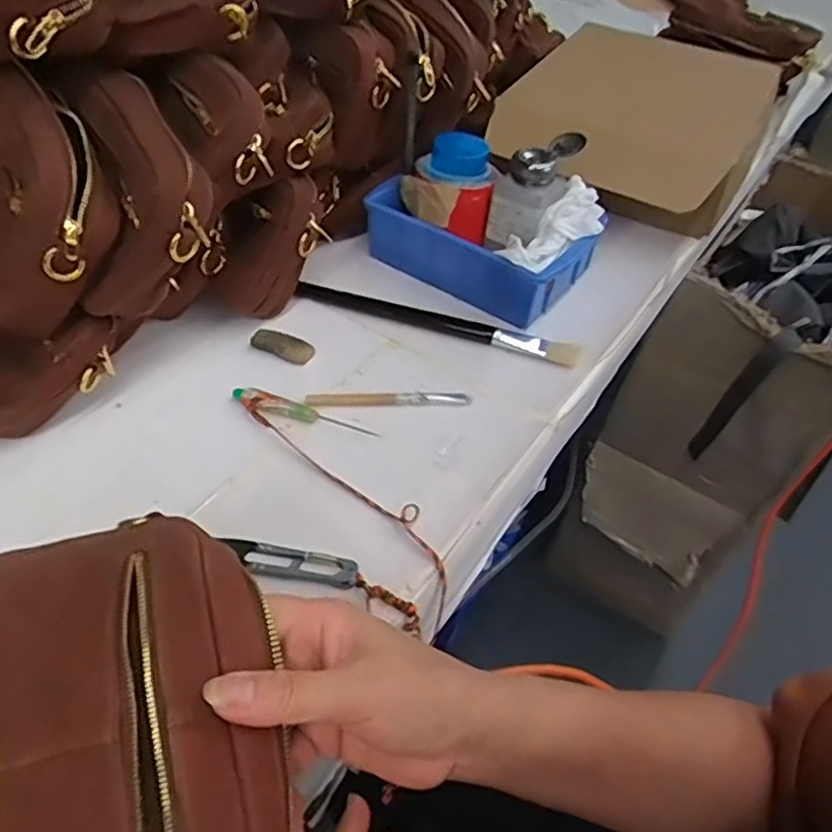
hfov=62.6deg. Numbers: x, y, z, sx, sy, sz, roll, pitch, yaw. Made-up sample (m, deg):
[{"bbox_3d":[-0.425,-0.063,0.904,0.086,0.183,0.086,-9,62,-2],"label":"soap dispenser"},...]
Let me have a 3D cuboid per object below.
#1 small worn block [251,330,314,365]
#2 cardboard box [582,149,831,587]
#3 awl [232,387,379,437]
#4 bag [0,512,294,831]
[{"bbox_3d":[-0.111,-0.060,0.568,0.051,0.009,0.021,24,50,15],"label":"small worn block"},{"bbox_3d":[0.491,-0.071,1.022,0.235,0.427,0.460,31,52,20],"label":"cardboard box"},{"bbox_3d":[-0.084,-0.005,0.514,0.112,0.008,0.015,14,48,6],"label":"awl"},{"bbox_3d":[-0.122,0.139,0.289,0.129,0.050,0.178,-16,66,-1],"label":"bag"}]

